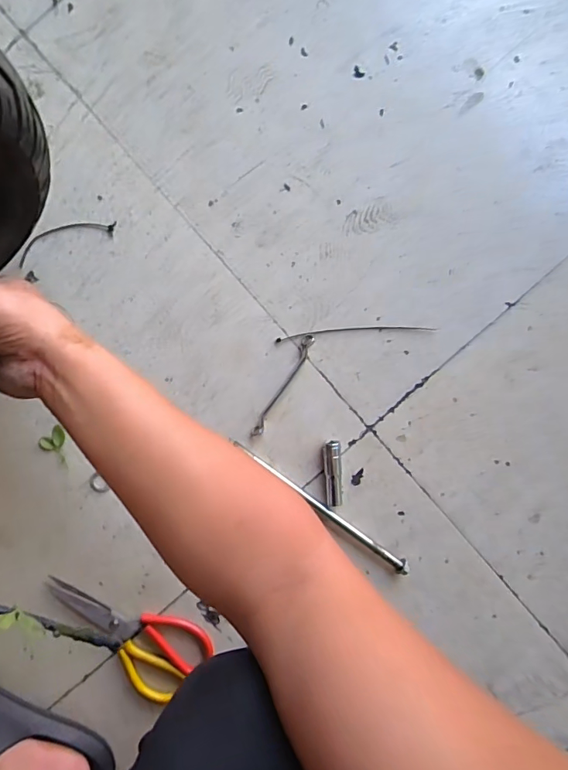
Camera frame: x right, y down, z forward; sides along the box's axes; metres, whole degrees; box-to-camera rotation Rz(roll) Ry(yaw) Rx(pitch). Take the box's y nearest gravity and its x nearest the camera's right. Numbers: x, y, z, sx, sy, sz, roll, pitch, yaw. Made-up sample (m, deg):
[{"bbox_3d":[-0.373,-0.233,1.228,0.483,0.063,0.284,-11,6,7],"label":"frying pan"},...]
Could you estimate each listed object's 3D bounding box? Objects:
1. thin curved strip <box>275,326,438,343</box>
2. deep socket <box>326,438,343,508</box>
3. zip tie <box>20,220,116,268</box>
[{"bbox_3d":[0.088,-0.065,0.556,0.195,0.005,0.012,-5,97,-3],"label":"thin curved strip"},{"bbox_3d":[0.062,0.110,0.566,0.020,0.017,0.082,-2,96,-3],"label":"deep socket"},{"bbox_3d":[-0.253,-0.172,0.532,0.120,0.005,0.030,-19,97,-1],"label":"zip tie"}]

